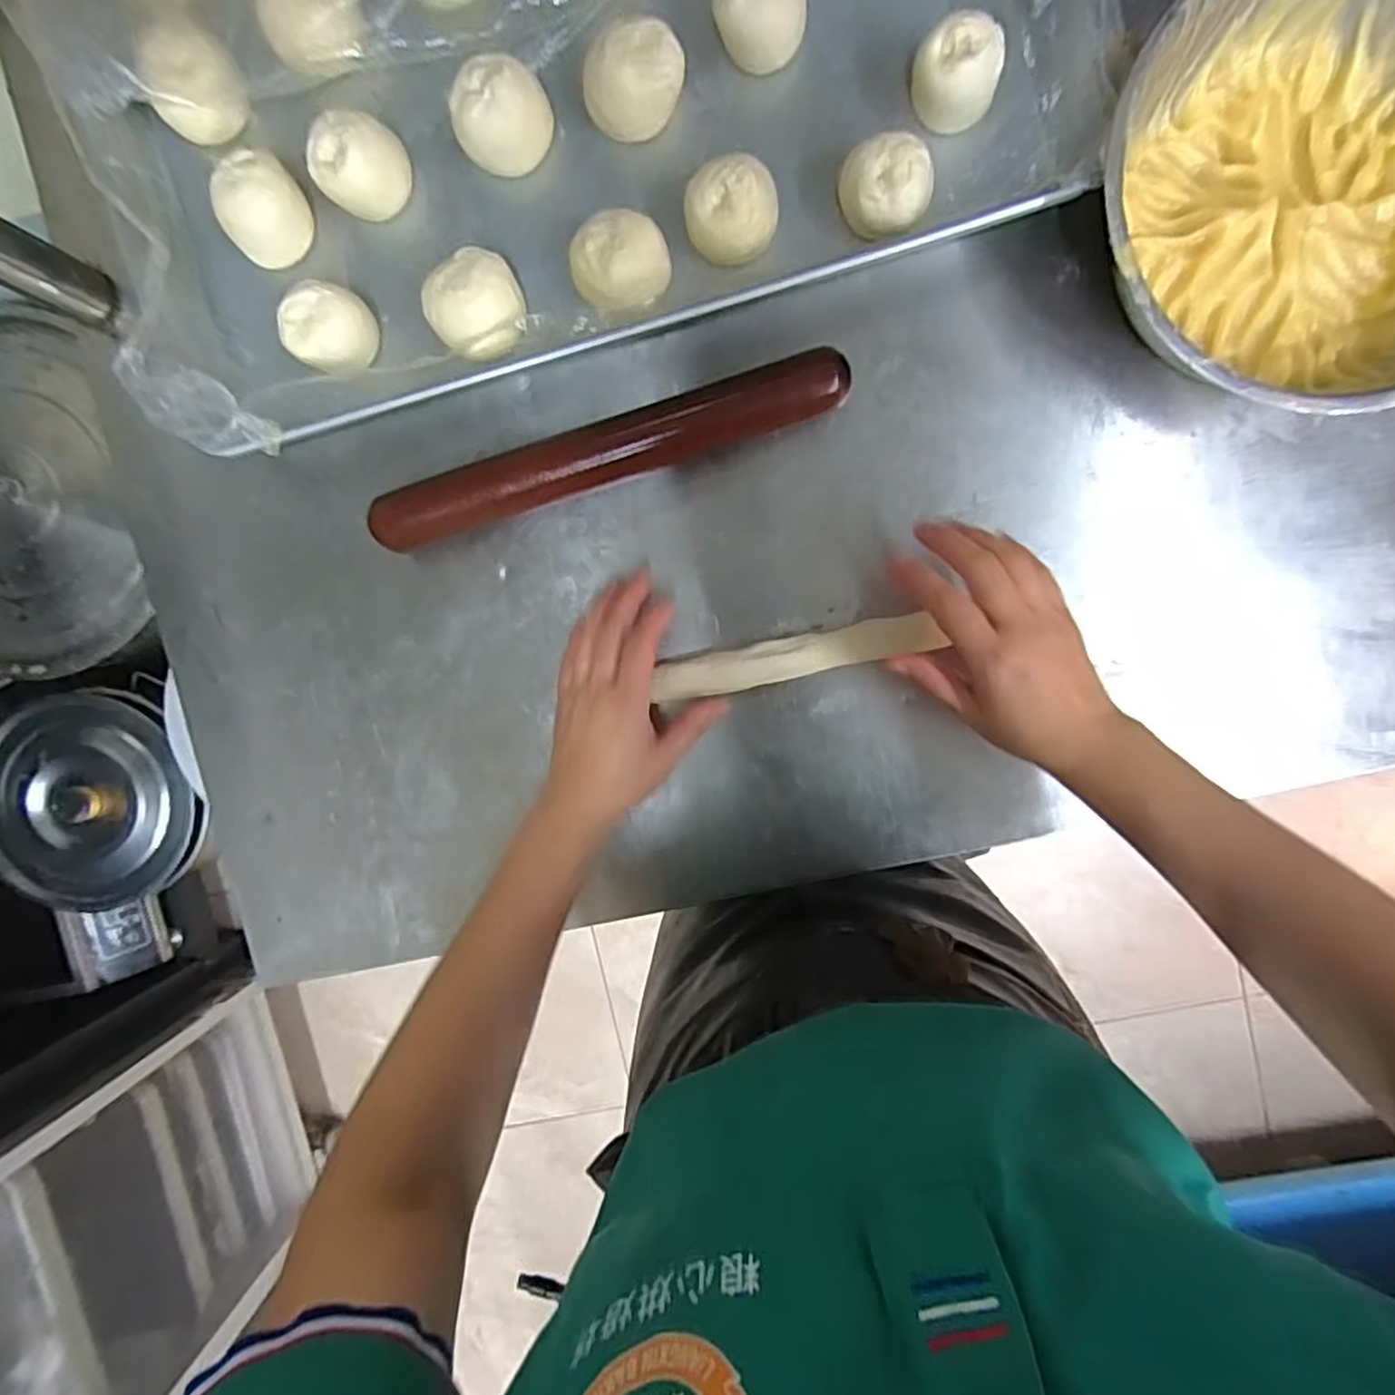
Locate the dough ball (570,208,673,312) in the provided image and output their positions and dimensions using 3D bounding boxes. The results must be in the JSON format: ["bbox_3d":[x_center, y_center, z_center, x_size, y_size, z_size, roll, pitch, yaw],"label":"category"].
[{"bbox_3d":[-0.049,-0.279,0.447,0.065,0.043,0.059,-22,95,4],"label":"dough ball"}]

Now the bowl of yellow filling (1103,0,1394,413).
[{"bbox_3d":[0.354,-0.289,0.405,0.252,0.079,0.241,0,96,2],"label":"bowl of yellow filling"}]

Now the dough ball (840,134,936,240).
[{"bbox_3d":[0.116,-0.314,0.432,0.053,0.038,0.048,28,96,-1],"label":"dough ball"}]

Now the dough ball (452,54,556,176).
[{"bbox_3d":[-0.125,-0.371,0.442,0.064,0.040,0.054,-22,95,4],"label":"dough ball"}]

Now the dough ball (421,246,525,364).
[{"bbox_3d":[-0.144,-0.256,0.455,0.060,0.041,0.056,0,96,2],"label":"dough ball"}]

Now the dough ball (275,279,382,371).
[{"bbox_3d":[-0.243,-0.241,0.458,0.045,0.039,0.049,0,96,2],"label":"dough ball"}]

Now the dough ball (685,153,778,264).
[{"bbox_3d":[0.022,-0.306,0.441,0.057,0.044,0.052,0,96,2],"label":"dough ball"}]

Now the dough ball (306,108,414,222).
[{"bbox_3d":[-0.219,-0.348,0.451,0.056,0.038,0.053,0,96,2],"label":"dough ball"}]

